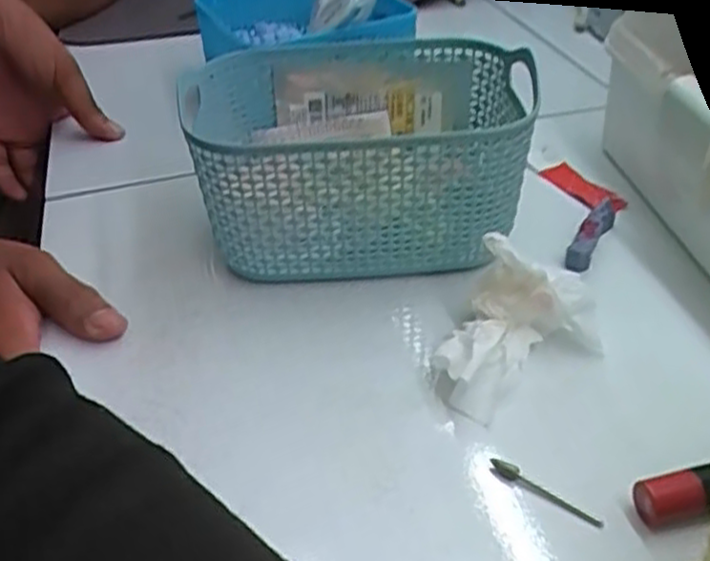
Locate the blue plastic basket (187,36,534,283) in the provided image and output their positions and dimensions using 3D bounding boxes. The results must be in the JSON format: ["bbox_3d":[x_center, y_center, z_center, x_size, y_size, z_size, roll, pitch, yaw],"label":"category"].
[{"bbox_3d":[0.002,-0.062,0.407,0.165,0.086,0.128,-6,37,-2],"label":"blue plastic basket"}]

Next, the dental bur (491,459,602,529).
[{"bbox_3d":[0.070,0.078,0.282,0.044,0.004,0.005,25,45,33],"label":"dental bur"}]

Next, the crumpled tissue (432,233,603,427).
[{"bbox_3d":[0.069,0.022,0.323,0.058,0.043,0.071,14,40,23],"label":"crumpled tissue"}]

